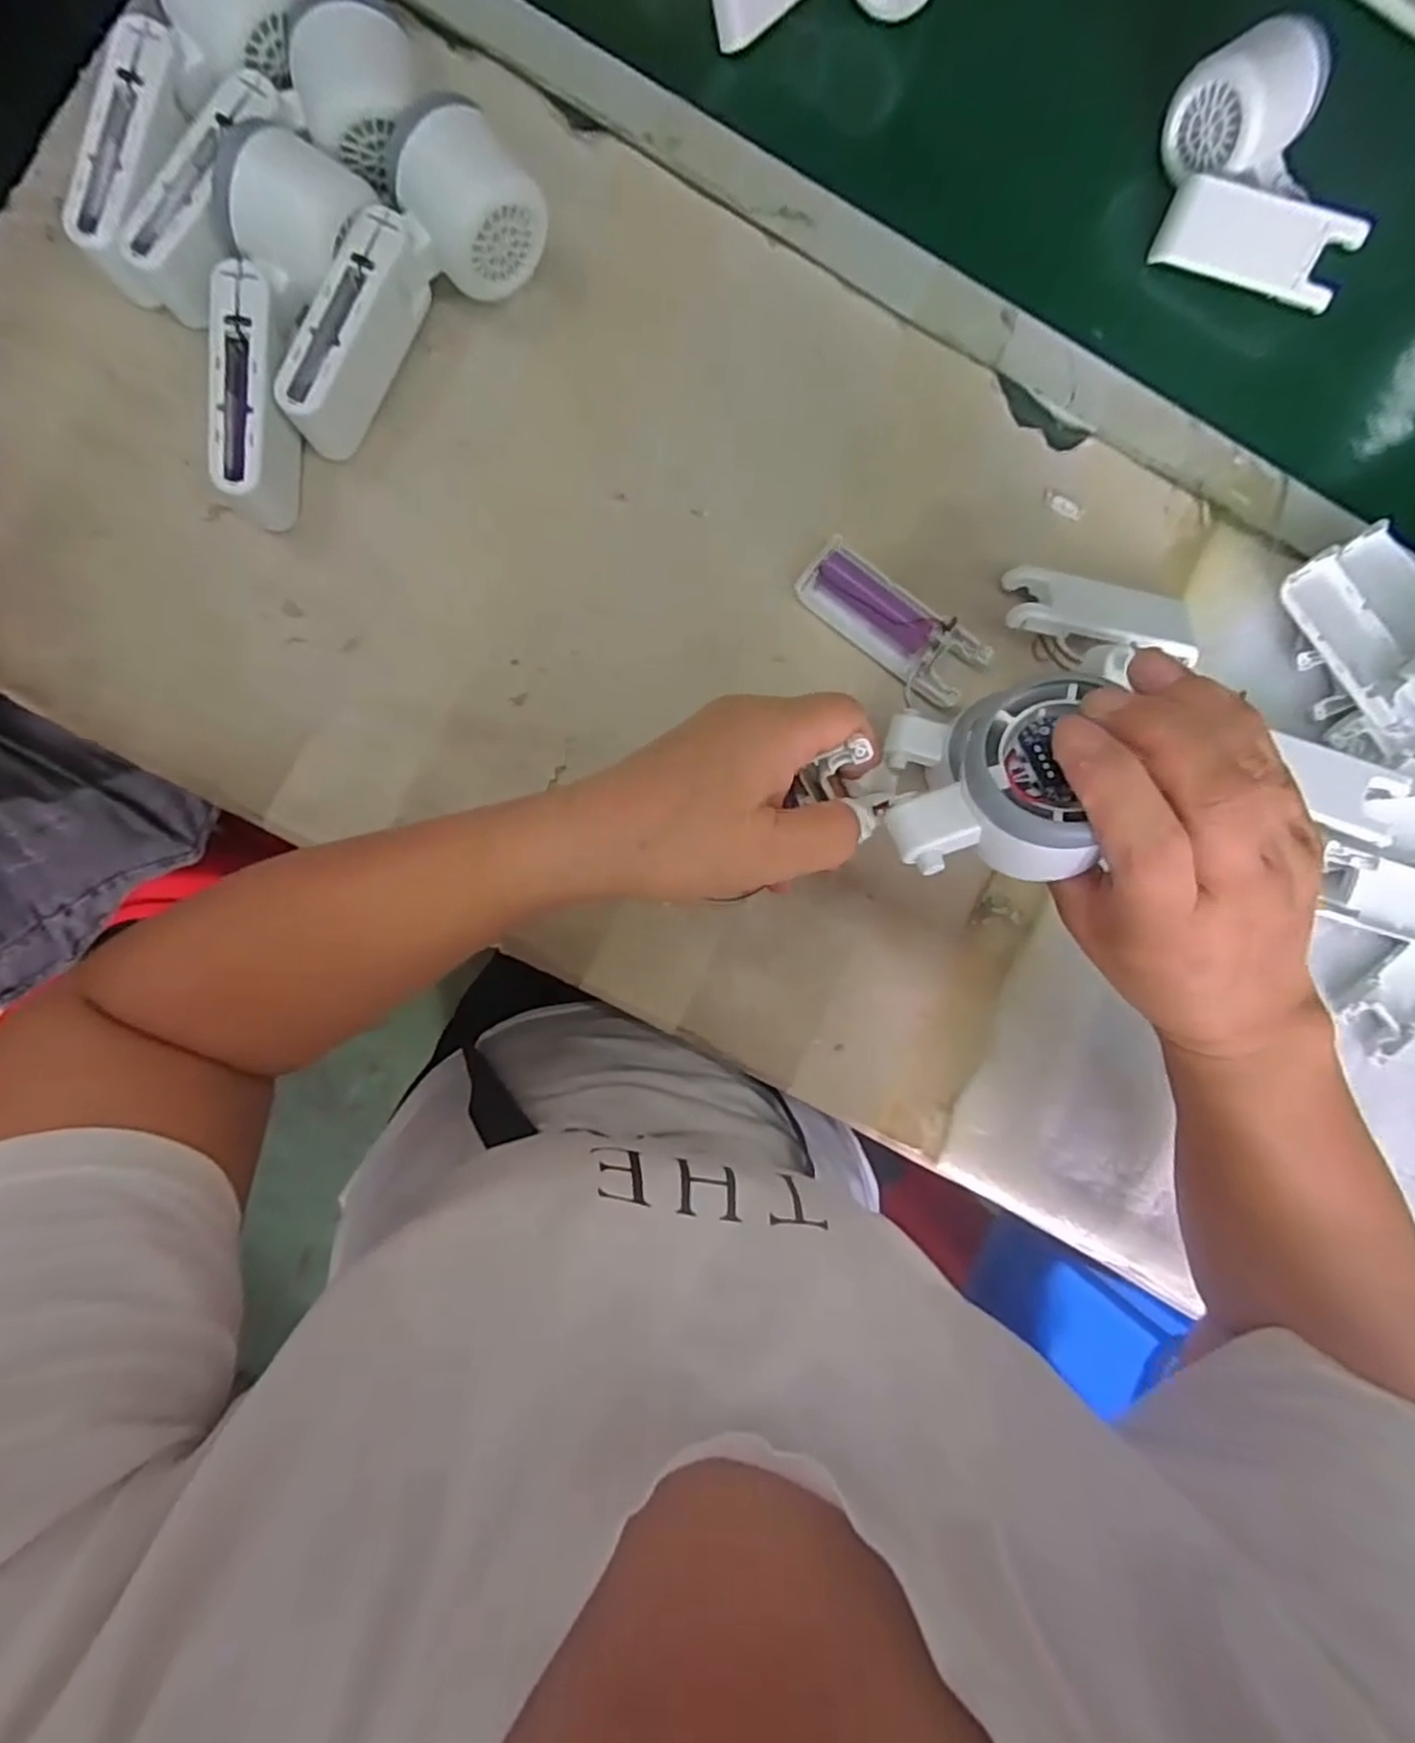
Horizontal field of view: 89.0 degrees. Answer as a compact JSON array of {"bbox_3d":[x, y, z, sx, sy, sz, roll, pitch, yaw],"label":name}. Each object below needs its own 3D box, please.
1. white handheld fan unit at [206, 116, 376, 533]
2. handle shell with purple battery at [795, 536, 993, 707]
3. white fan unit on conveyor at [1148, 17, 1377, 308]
[{"bbox_3d":[-0.202,-0.249,0.337,0.052,0.052,0.160,14,87,-5],"label":"white handheld fan unit"},{"bbox_3d":[0.097,-0.132,0.383,0.103,0.015,0.037,36,86,-3],"label":"handle shell with purple battery"},{"bbox_3d":[0.307,-0.382,0.394,0.117,0.055,0.088,20,87,-4],"label":"white fan unit on conveyor"}]

